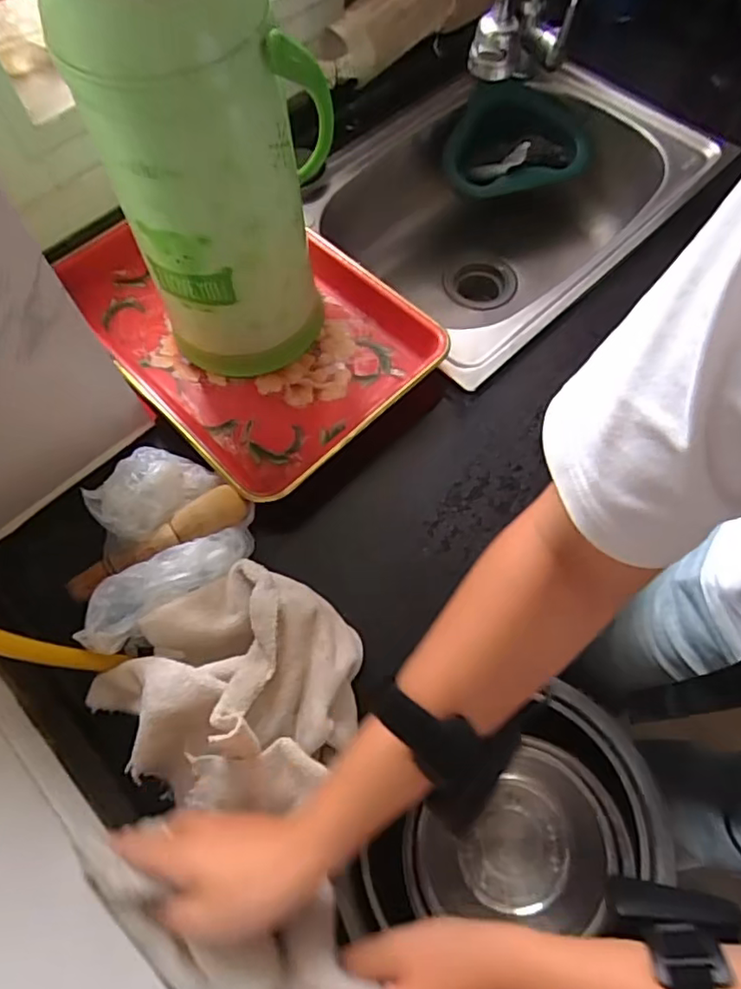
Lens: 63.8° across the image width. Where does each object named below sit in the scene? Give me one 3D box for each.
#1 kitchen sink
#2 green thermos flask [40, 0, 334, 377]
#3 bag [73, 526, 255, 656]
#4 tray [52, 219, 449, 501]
[{"bbox_3d":[0.164,-0.382,0.828,0.382,0.217,0.555,41,72,18],"label":"kitchen sink"},{"bbox_3d":[-0.116,-0.276,0.472,0.114,0.404,0.159,21,67,10],"label":"green thermos flask"},{"bbox_3d":[-0.165,0.074,0.495,0.145,0.060,0.048,-33,69,-13],"label":"bag"},{"bbox_3d":[-0.138,-0.183,0.632,0.252,0.050,0.383,-42,71,-16],"label":"tray"}]

